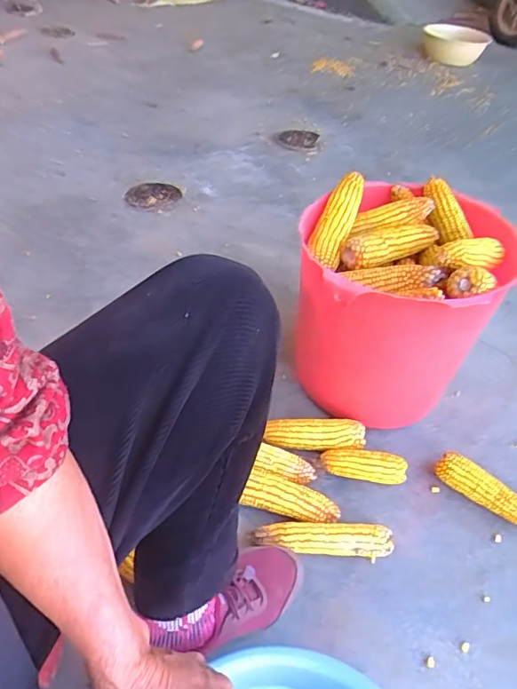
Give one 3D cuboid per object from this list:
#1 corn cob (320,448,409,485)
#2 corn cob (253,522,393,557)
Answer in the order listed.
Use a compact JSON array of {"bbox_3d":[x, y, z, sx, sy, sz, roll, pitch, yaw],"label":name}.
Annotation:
[{"bbox_3d":[0.163,0.189,0.798,0.130,0.045,0.046,13,49,5],"label":"corn cob"},{"bbox_3d":[0.088,0.268,0.700,0.184,0.039,0.042,4,49,-3],"label":"corn cob"}]

